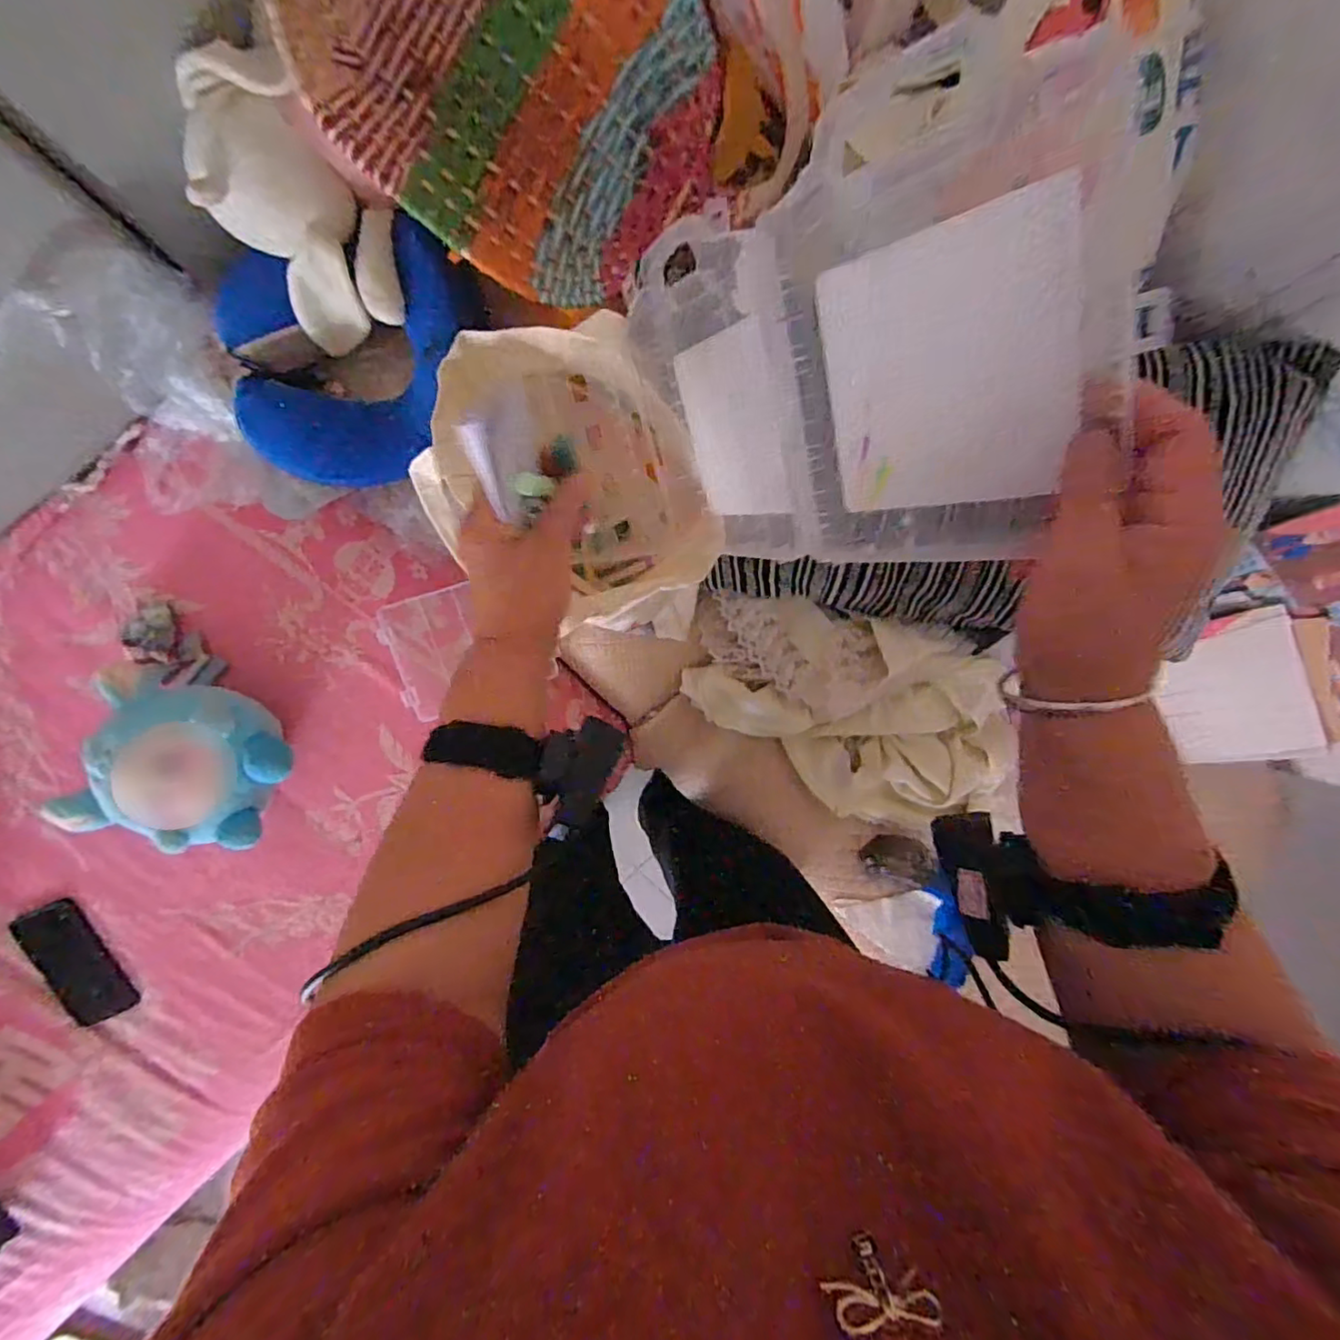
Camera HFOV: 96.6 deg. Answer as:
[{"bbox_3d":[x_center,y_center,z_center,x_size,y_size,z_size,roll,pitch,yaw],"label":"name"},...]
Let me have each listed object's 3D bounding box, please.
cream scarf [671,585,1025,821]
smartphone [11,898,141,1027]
[{"bbox_3d":[0.222,0.060,0.767,0.402,0.127,0.258,16,94,-11],"label":"cream scarf"},{"bbox_3d":[-0.715,0.355,0.722,0.085,0.012,0.157,-26,100,-5],"label":"smartphone"}]

